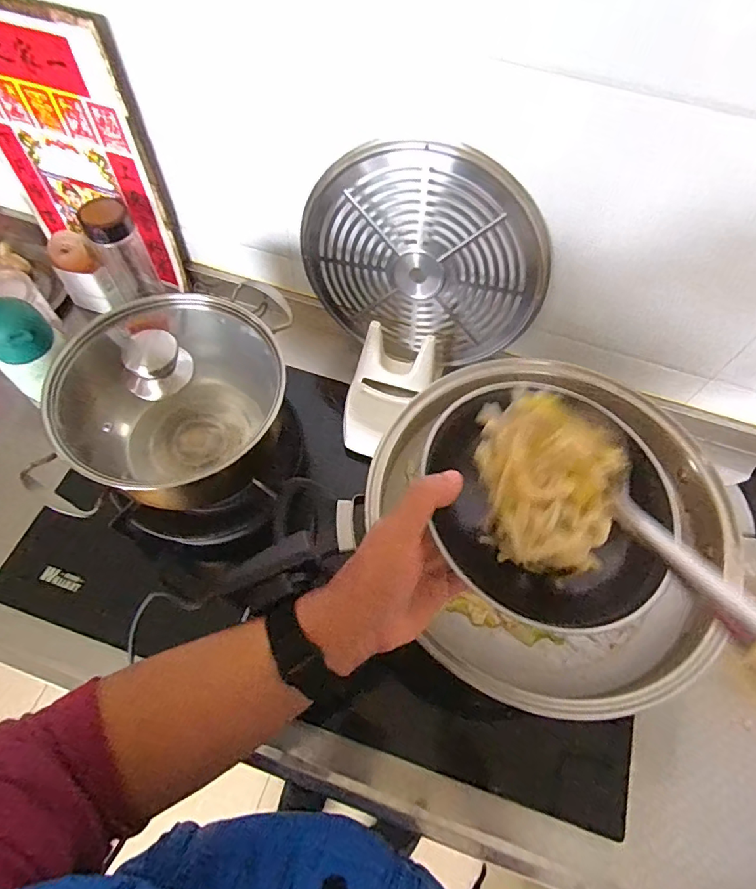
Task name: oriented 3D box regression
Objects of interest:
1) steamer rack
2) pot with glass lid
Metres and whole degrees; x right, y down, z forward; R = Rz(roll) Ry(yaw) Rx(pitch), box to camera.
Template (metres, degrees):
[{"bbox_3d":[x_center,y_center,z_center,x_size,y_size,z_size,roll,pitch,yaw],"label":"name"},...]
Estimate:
[{"bbox_3d":[0.056,-0.227,0.642,0.295,0.278,0.031,21,51,0],"label":"steamer rack"},{"bbox_3d":[-0.217,-0.057,0.558,0.233,0.189,0.246,1,62,-2],"label":"pot with glass lid"}]

